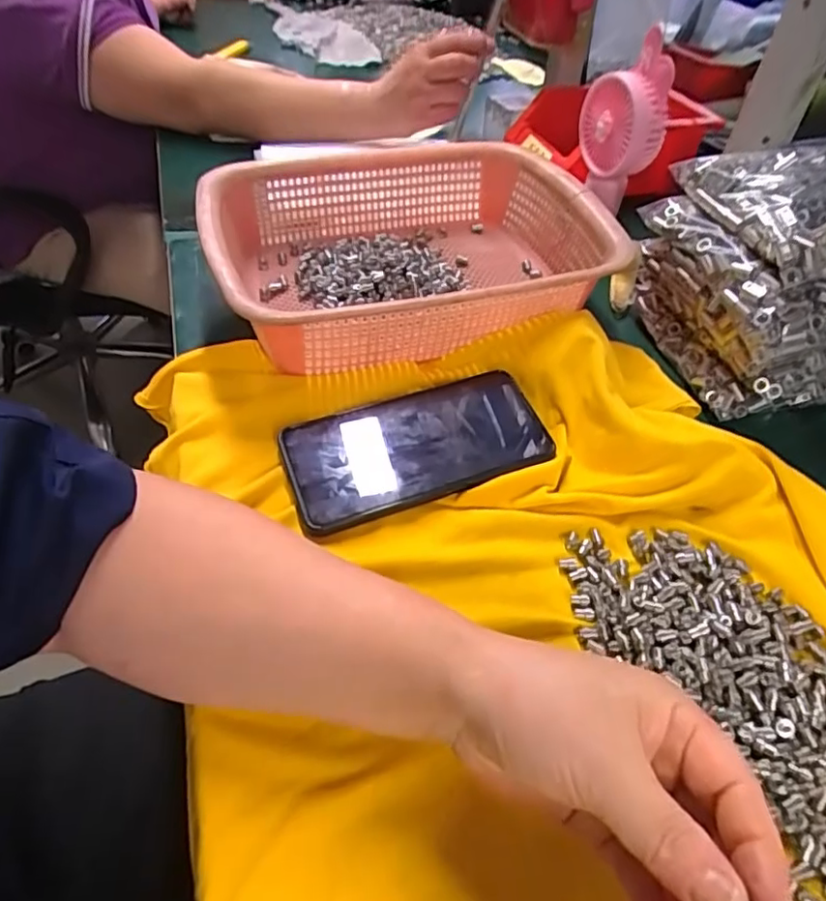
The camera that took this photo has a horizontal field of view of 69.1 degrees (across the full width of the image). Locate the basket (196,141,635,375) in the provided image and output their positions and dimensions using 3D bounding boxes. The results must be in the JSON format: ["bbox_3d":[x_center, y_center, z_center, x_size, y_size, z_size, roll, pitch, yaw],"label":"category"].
[{"bbox_3d":[-0.001,-0.160,0.467,0.295,0.067,0.216,-12,51,-14],"label":"basket"}]

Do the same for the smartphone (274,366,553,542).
[{"bbox_3d":[0.004,-0.005,0.375,0.165,0.010,0.077,-16,52,-17],"label":"smartphone"}]

